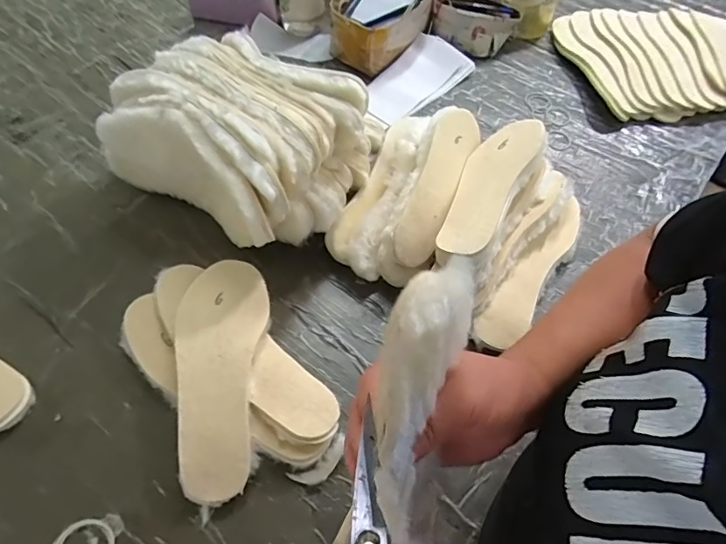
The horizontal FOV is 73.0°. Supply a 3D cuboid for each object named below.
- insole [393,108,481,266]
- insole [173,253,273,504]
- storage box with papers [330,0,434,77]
[{"bbox_3d":[0.102,-0.127,0.650,0.019,0.075,0.267,-8,46,46],"label":"insole"},{"bbox_3d":[-0.157,0.104,0.536,0.092,0.053,0.260,3,60,-1],"label":"insole"},{"bbox_3d":[0.036,-0.470,0.869,0.155,0.114,0.230,22,61,9],"label":"storage box with papers"}]

